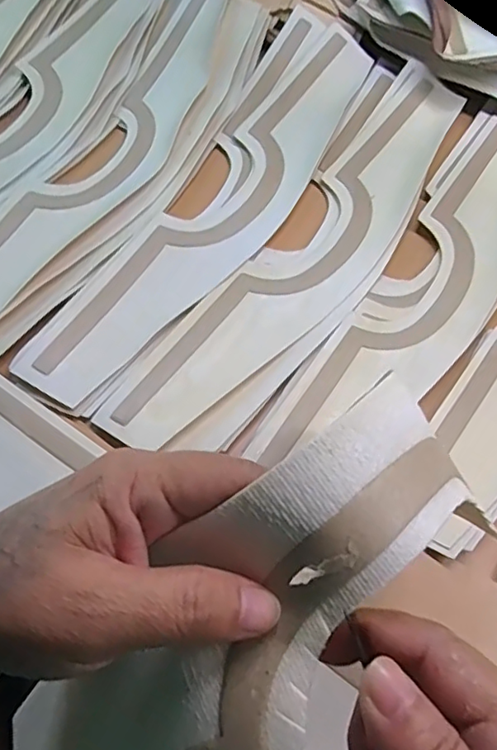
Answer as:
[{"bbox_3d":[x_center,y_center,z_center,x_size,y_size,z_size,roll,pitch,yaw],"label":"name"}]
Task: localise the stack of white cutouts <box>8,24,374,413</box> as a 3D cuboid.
[{"bbox_3d":[-0.012,-0.146,0.477,0.082,0.013,0.432,30,65,12],"label":"stack of white cutouts"}]

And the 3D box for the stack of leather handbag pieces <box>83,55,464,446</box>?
[{"bbox_3d":[0.059,-0.106,0.466,0.083,0.008,0.435,33,67,13],"label":"stack of leather handbag pieces"}]

